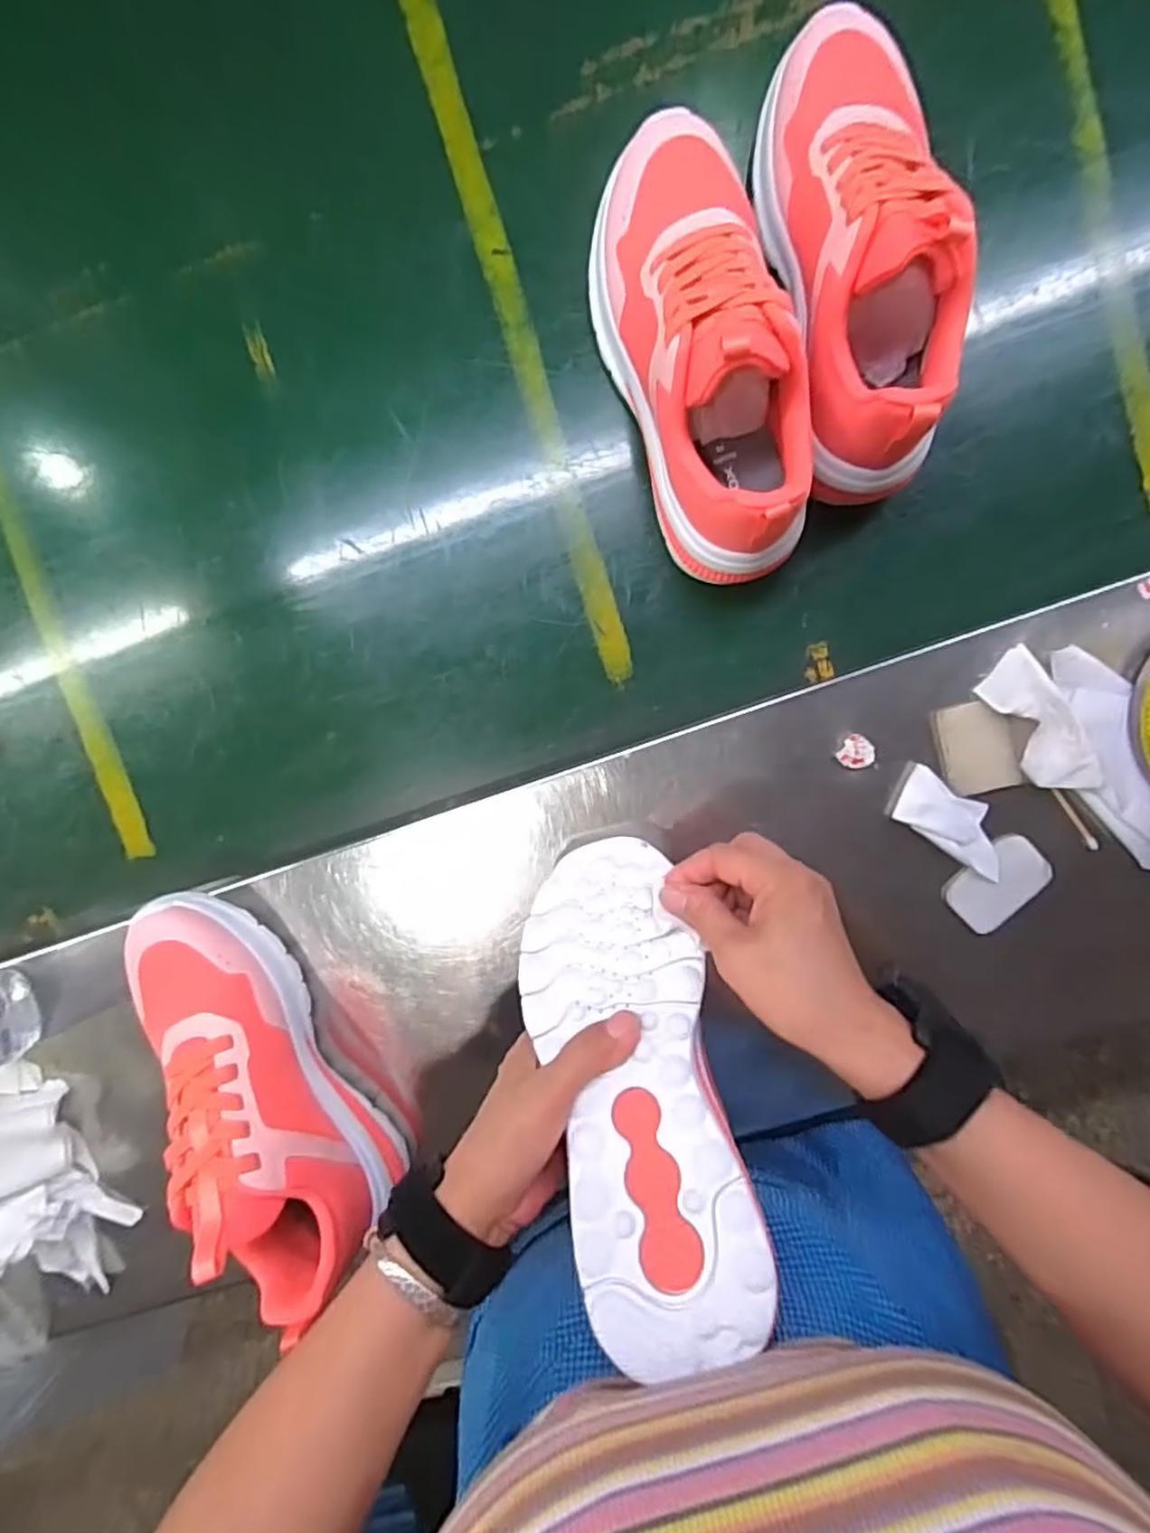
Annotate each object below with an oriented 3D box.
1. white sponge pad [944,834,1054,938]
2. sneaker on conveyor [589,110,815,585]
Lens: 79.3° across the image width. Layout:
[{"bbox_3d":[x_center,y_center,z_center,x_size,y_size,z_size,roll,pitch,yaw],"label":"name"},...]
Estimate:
[{"bbox_3d":[0.262,0.073,0.428,0.042,0.004,0.062,44,97,-4],"label":"white sponge pad"},{"bbox_3d":[0.068,-0.227,0.374,0.091,0.110,0.245,-14,97,4],"label":"sneaker on conveyor"}]

